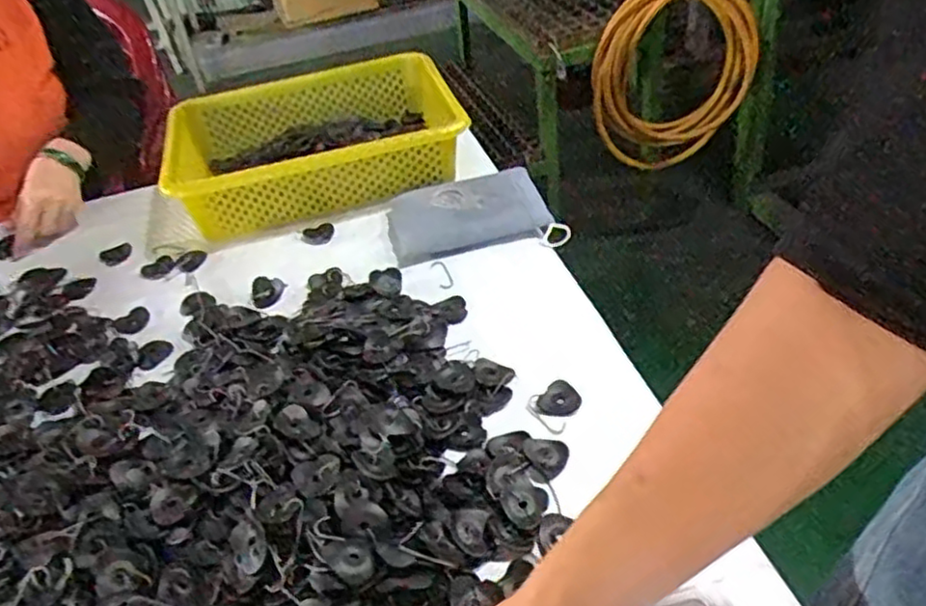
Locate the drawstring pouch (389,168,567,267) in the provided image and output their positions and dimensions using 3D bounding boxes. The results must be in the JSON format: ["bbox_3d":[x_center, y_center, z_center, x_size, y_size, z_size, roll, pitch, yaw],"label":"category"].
[{"bbox_3d":[0.008,-0.101,0.795,0.177,0.028,0.121,-14,41,-4],"label":"drawstring pouch"}]

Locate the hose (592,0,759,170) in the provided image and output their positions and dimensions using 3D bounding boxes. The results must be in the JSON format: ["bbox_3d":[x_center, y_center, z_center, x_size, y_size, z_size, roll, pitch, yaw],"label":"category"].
[{"bbox_3d":[0.454,-0.496,1.565,0.344,0.373,0.135,-18,41,-9],"label":"hose"}]

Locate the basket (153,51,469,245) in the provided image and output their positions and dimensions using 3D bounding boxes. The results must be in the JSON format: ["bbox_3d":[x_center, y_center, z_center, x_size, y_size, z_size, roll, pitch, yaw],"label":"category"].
[{"bbox_3d":[-0.180,-0.204,0.912,0.372,0.101,0.260,-18,41,-9],"label":"basket"}]

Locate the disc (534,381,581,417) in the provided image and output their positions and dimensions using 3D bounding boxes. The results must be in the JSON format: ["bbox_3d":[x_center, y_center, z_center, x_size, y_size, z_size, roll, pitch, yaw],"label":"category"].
[{"bbox_3d":[0.081,0.082,0.601,0.034,0.008,0.039,24,51,33],"label":"disc"}]

